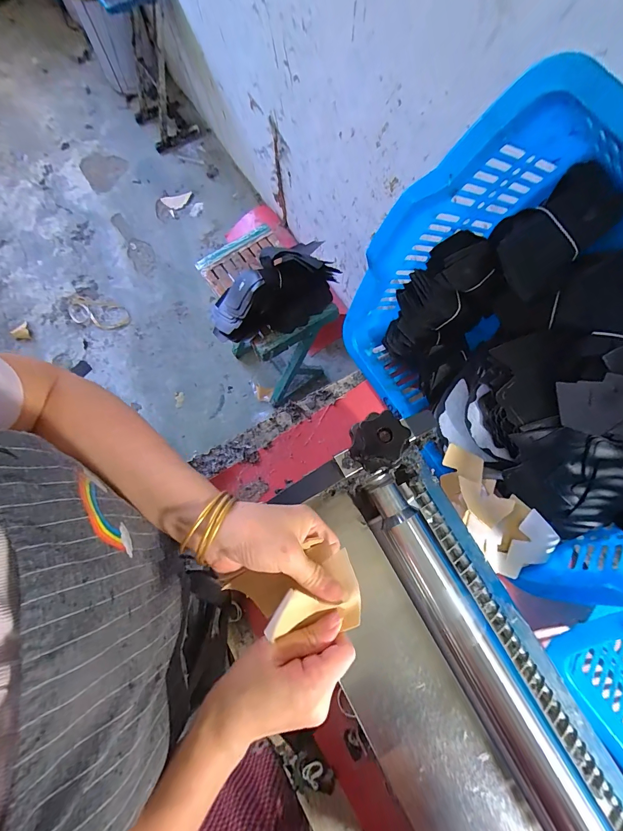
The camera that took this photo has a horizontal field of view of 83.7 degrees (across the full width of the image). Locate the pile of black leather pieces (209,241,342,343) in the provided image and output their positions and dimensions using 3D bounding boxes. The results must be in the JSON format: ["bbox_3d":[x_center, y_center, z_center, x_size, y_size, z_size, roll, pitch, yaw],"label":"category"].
[{"bbox_3d":[-0.087,-0.310,0.884,0.361,0.118,0.200,-38,77,-8],"label":"pile of black leather pieces"}]

